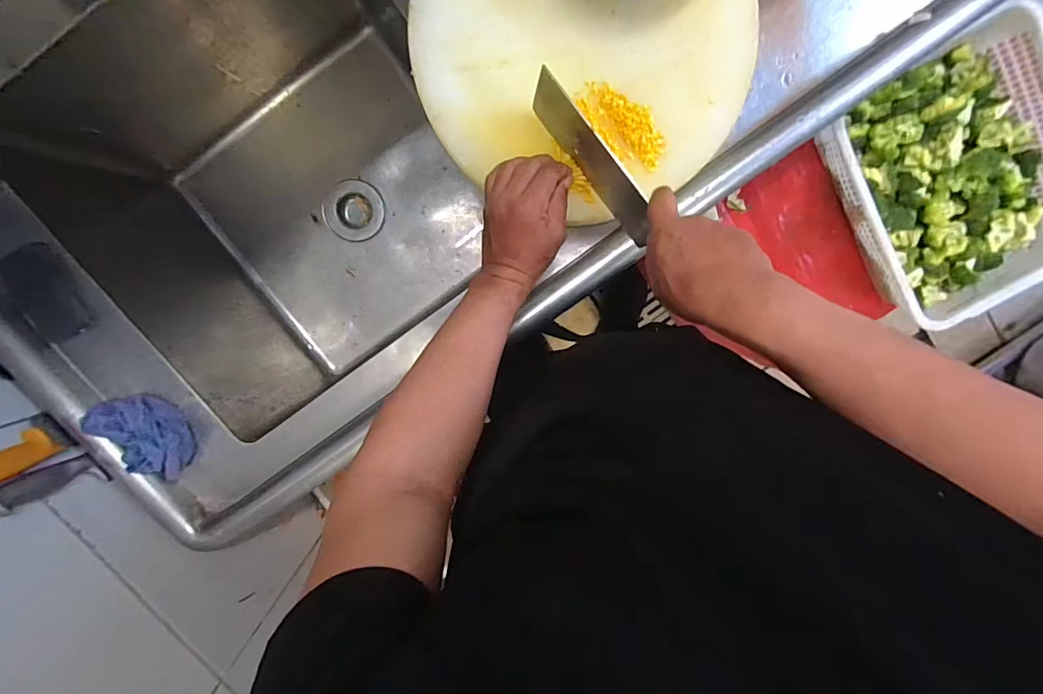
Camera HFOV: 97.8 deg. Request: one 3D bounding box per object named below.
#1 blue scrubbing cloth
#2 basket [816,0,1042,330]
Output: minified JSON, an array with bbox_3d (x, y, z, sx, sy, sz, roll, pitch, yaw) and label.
[{"bbox_3d":[-0.469,0.106,0.571,0.117,0.045,0.071,43,96,-8],"label":"blue scrubbing cloth"},{"bbox_3d":[0.713,-0.262,0.741,0.334,0.111,0.390,-33,99,4],"label":"basket"}]

